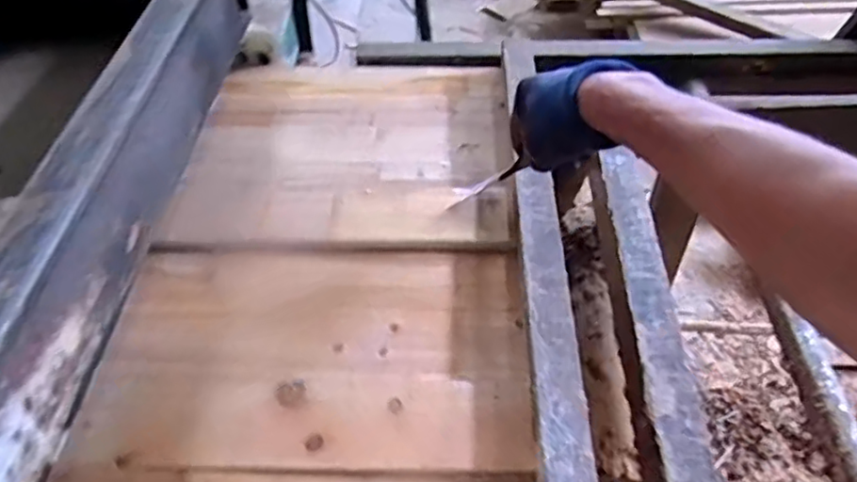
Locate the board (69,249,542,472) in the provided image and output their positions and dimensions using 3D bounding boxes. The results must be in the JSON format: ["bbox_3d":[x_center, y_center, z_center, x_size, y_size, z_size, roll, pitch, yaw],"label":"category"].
[{"bbox_3d":[-0.102,0.092,0.583,0.368,0.014,0.223,1,47,2],"label":"board"}]

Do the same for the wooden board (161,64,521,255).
[{"bbox_3d":[-0.089,-0.124,0.777,0.364,0.031,0.353,0,47,1],"label":"wooden board"}]

